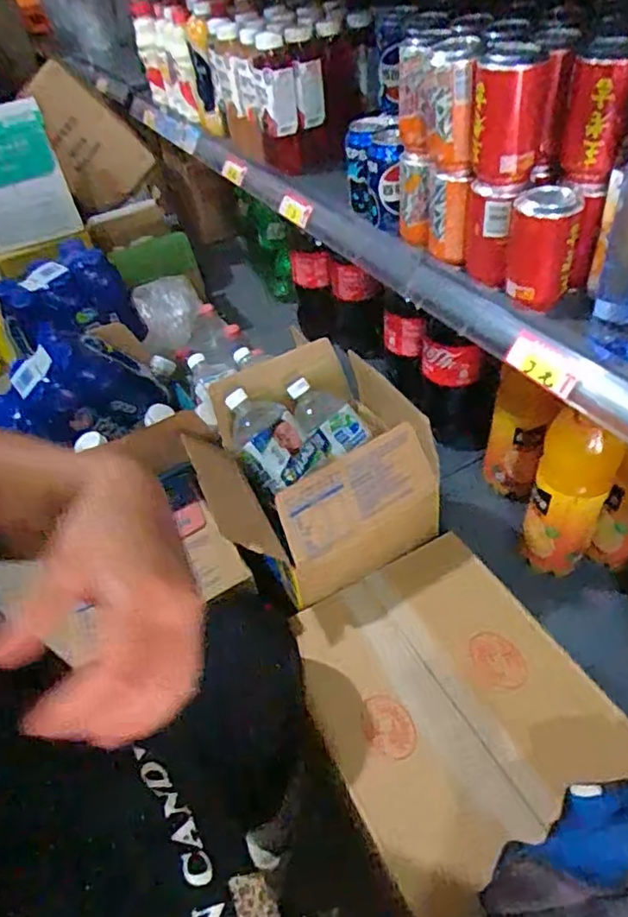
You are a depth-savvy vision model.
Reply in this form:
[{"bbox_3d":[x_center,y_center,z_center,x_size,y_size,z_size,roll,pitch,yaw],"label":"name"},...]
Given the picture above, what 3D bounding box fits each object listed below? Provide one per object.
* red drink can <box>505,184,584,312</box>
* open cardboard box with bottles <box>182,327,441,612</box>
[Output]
[{"bbox_3d":[0.230,-0.210,0.636,0.060,0.107,0.063,9,45,17],"label":"red drink can"},{"bbox_3d":[-0.003,0.015,0.863,0.277,0.186,0.287,-23,45,-16],"label":"open cardboard box with bottles"}]

